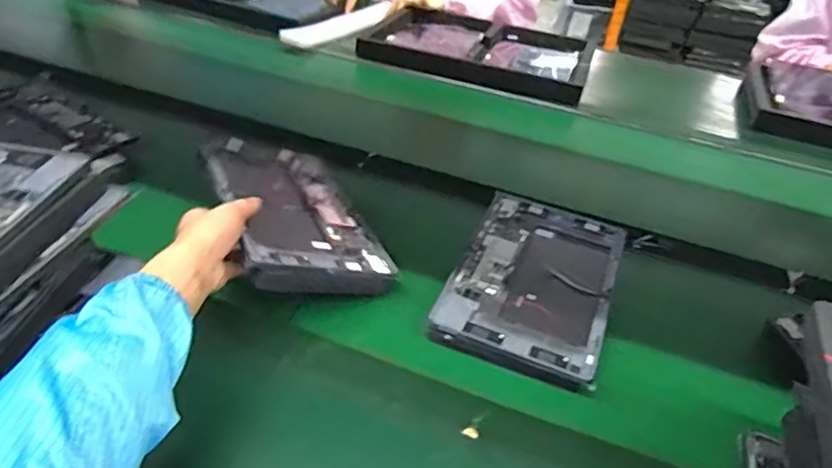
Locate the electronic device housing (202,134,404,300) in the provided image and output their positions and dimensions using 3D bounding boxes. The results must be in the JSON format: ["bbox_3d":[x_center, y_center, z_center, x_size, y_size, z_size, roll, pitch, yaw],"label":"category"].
[{"bbox_3d":[-0.139,-0.029,0.654,0.167,0.025,0.270,9,30,-35],"label":"electronic device housing"}]

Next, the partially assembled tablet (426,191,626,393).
[{"bbox_3d":[0.134,0.050,0.651,0.165,0.022,0.267,18,40,16],"label":"partially assembled tablet"}]

